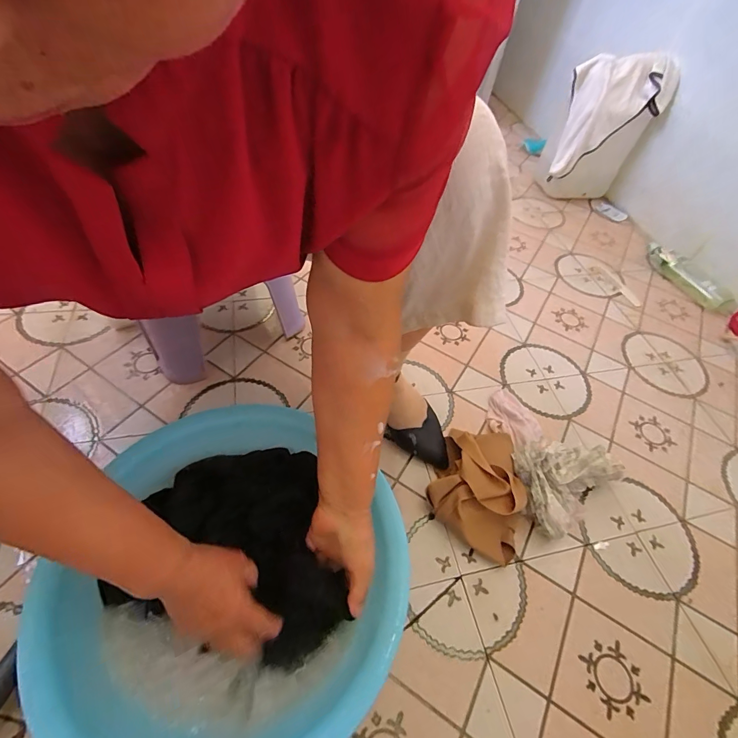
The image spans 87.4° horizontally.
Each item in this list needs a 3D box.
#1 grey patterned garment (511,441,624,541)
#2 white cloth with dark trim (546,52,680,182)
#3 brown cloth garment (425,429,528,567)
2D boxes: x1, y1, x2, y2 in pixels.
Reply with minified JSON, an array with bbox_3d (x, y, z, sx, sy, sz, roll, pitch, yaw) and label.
[{"bbox_3d":[0.298,0.163,0.601,0.159,0.085,0.136,-23,57,-22],"label":"grey patterned garment"},{"bbox_3d":[0.676,-0.717,1.099,0.248,0.267,0.125,-2,52,-10],"label":"white cloth with dark trim"},{"bbox_3d":[0.175,0.166,0.595,0.140,0.075,0.199,22,53,11],"label":"brown cloth garment"}]

